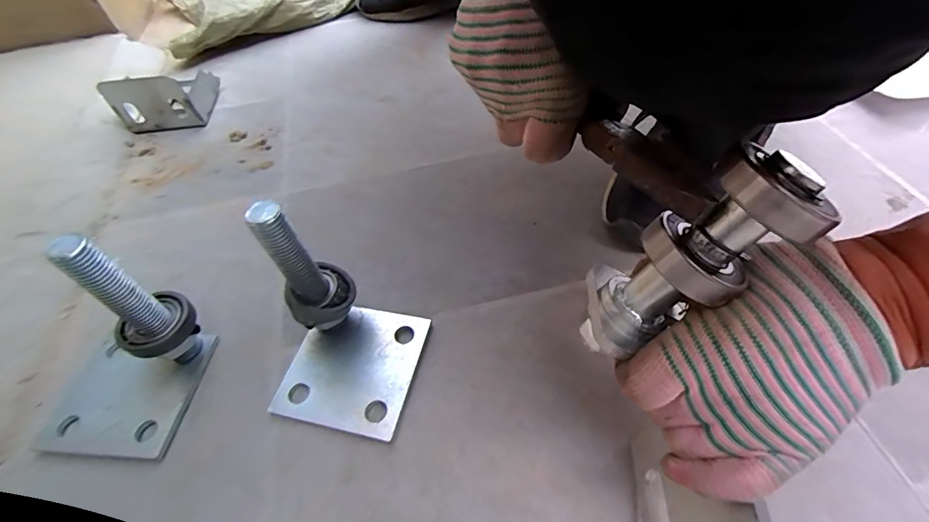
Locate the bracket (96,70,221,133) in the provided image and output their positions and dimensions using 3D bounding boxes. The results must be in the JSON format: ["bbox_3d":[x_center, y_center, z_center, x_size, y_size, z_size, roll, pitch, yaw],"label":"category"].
[{"bbox_3d":[-0.391,-0.223,0.574,0.100,0.071,0.090,-5,53,2],"label":"bracket"}]

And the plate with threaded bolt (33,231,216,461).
[{"bbox_3d":[-0.266,0.059,0.302,0.109,0.133,0.110,1,53,6],"label":"plate with threaded bolt"}]

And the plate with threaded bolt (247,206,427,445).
[{"bbox_3d":[-0.091,0.041,0.295,0.096,0.136,0.101,9,54,12],"label":"plate with threaded bolt"}]

